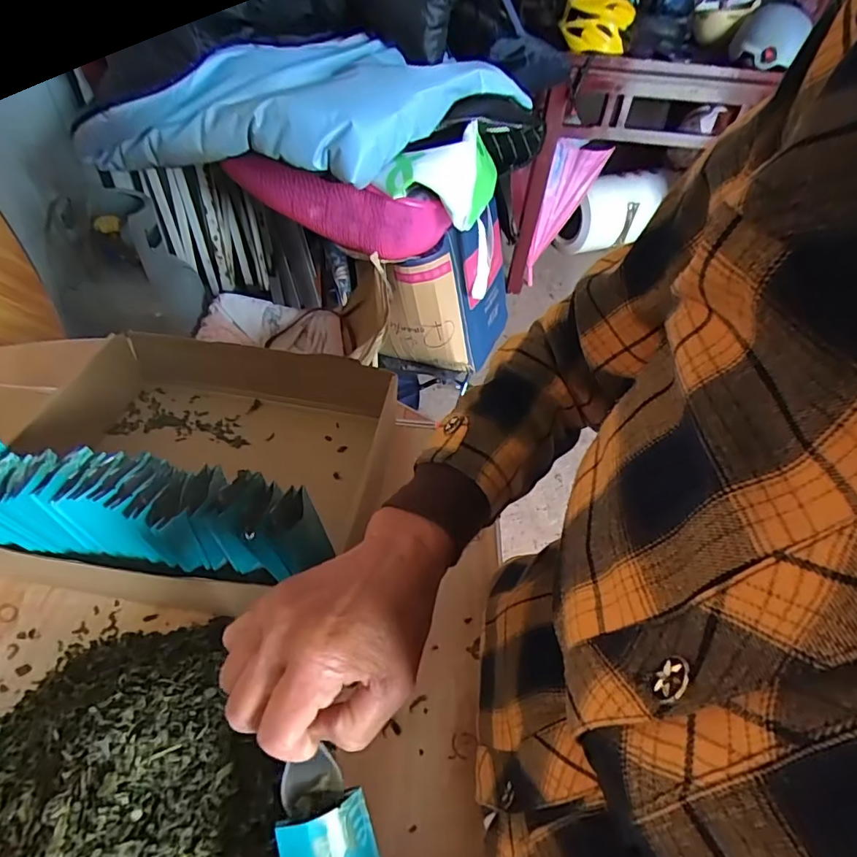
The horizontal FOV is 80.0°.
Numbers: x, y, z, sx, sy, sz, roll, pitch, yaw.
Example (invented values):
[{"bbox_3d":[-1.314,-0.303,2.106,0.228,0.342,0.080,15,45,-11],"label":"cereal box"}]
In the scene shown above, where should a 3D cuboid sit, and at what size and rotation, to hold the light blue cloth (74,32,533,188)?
[{"bbox_3d":[-0.195,-0.580,0.927,0.724,0.163,0.372,2,46,-3],"label":"light blue cloth"}]

